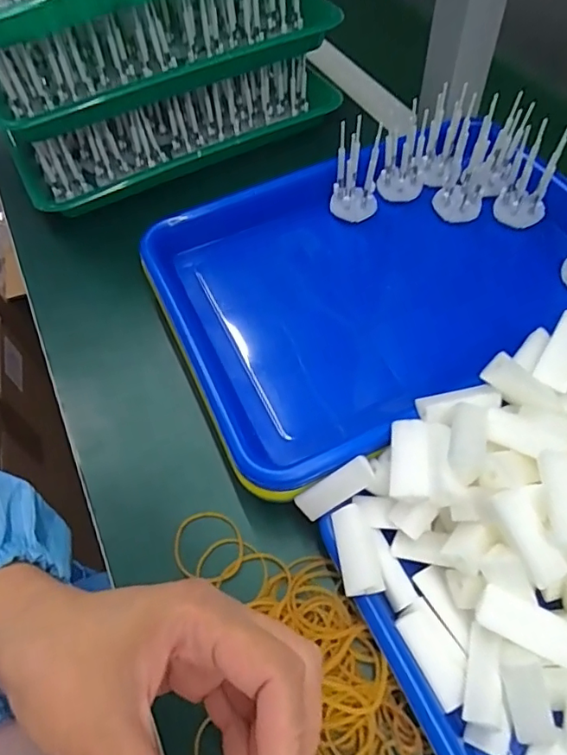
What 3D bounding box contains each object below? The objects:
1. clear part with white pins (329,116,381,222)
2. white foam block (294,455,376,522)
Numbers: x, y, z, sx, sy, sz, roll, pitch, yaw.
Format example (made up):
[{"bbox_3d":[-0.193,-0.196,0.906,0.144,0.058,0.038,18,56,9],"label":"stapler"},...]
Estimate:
[{"bbox_3d":[0.060,-0.168,0.424,0.036,0.075,0.029,7,36,8],"label":"clear part with white pins"},{"bbox_3d":[0.030,0.064,0.295,0.047,0.011,0.015,-35,58,9],"label":"white foam block"}]

